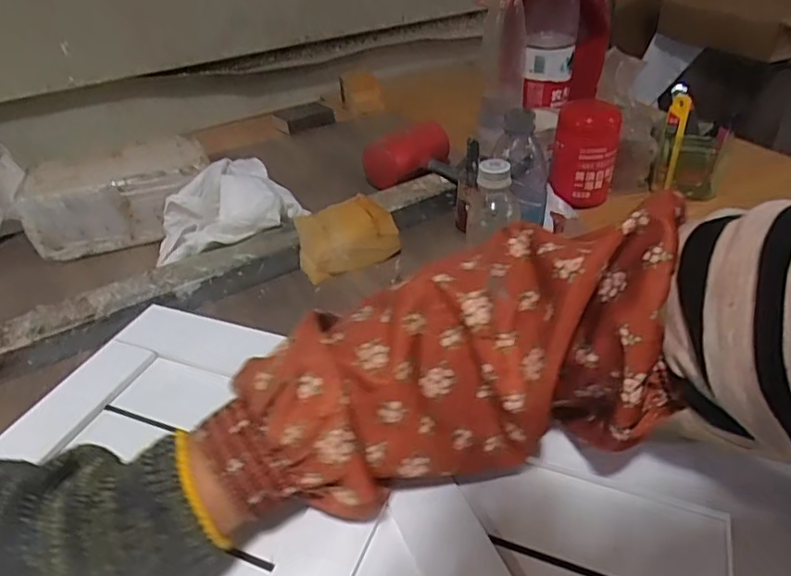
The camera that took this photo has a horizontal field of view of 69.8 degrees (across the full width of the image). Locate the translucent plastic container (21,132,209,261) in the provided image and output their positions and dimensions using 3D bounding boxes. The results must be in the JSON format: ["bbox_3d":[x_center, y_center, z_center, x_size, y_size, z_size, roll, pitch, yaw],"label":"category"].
[{"bbox_3d":[-0.375,-0.129,0.788,0.233,0.099,0.114,-11,37,-9],"label":"translucent plastic container"}]

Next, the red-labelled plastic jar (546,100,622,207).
[{"bbox_3d":[0.267,-0.191,0.799,0.081,0.137,0.082,-3,36,2],"label":"red-labelled plastic jar"}]

